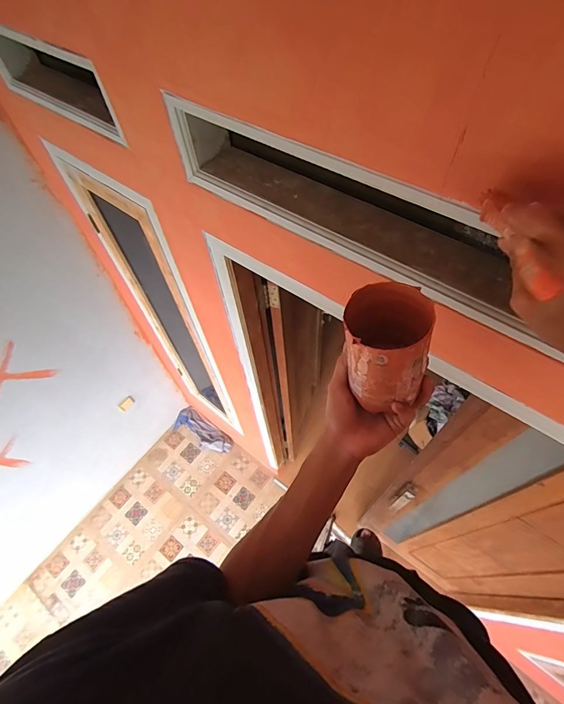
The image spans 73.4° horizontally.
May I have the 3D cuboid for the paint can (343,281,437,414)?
[{"bbox_3d":[0.105,-0.005,0.393,0.083,0.100,0.091,8,59,9],"label":"paint can"}]

